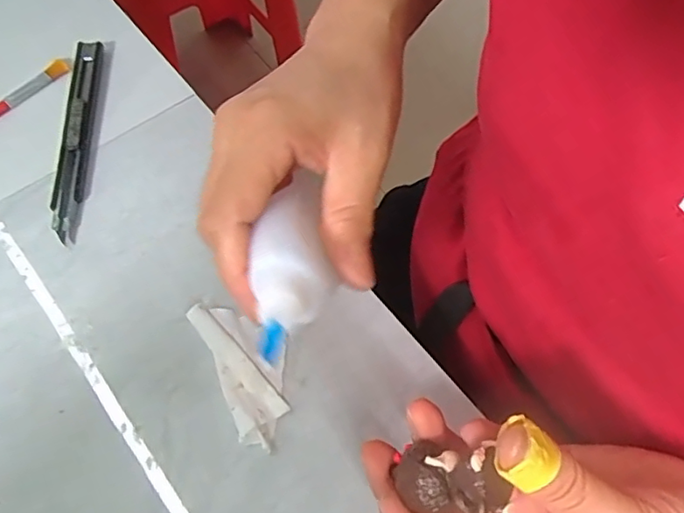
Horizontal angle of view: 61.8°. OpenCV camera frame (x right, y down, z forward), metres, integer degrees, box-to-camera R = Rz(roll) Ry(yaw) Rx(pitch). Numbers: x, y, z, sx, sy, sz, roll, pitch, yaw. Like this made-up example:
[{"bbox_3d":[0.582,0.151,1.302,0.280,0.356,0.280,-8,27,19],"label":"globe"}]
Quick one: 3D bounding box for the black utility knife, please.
[{"bbox_3d":[-0.157,-0.073,0.340,0.018,0.012,0.136,-1,64,-3],"label":"black utility knife"}]

